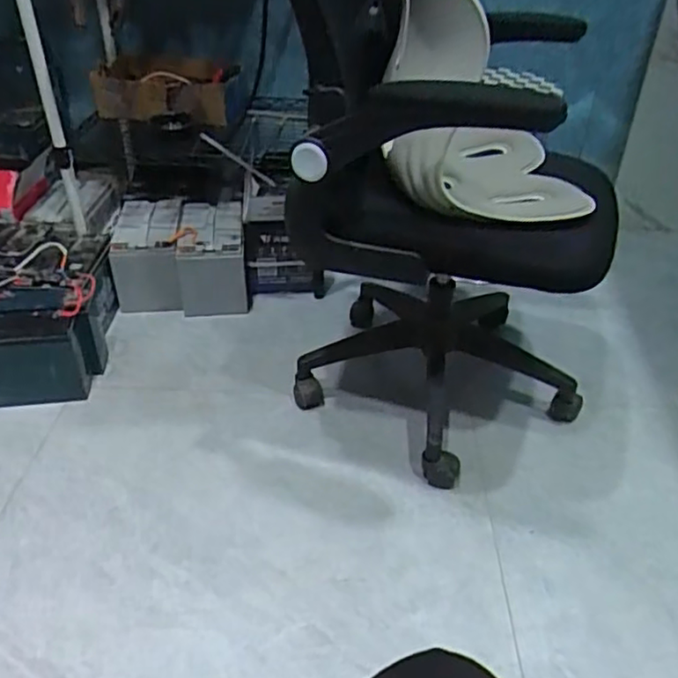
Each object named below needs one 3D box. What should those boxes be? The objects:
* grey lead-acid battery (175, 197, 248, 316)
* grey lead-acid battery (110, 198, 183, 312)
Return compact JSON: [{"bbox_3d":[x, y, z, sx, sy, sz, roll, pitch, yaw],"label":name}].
[{"bbox_3d":[-0.308,-0.203,1.536,0.150,0.185,0.243,-4,37,-6],"label":"grey lead-acid battery"},{"bbox_3d":[-0.459,-0.205,1.536,0.152,0.172,0.265,-5,37,-7],"label":"grey lead-acid battery"}]

